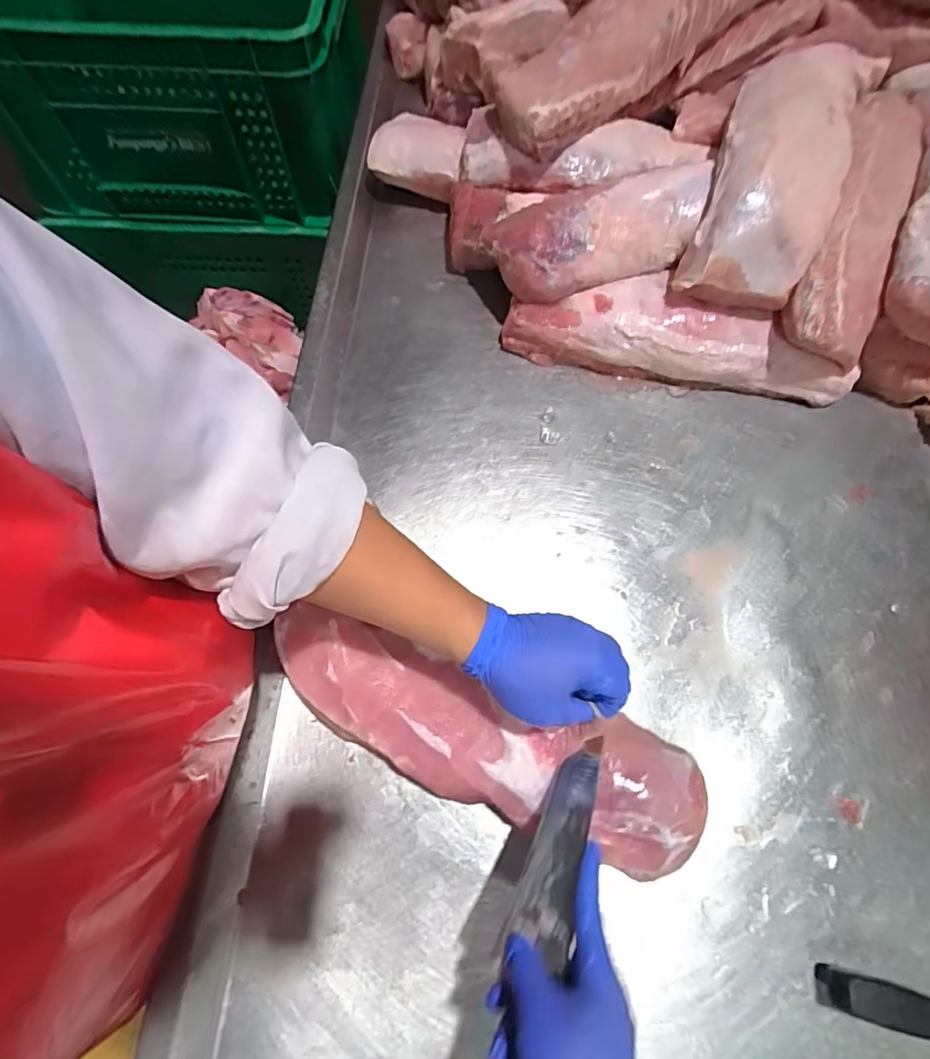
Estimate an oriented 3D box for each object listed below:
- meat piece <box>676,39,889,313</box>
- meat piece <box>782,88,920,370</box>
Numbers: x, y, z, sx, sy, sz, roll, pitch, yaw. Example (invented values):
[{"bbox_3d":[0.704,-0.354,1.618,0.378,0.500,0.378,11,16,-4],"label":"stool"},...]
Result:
[{"bbox_3d":[0.367,-0.436,0.602,0.150,0.087,0.398,27,80,10],"label":"meat piece"},{"bbox_3d":[0.452,-0.369,0.604,0.094,0.060,0.369,19,84,7],"label":"meat piece"}]

